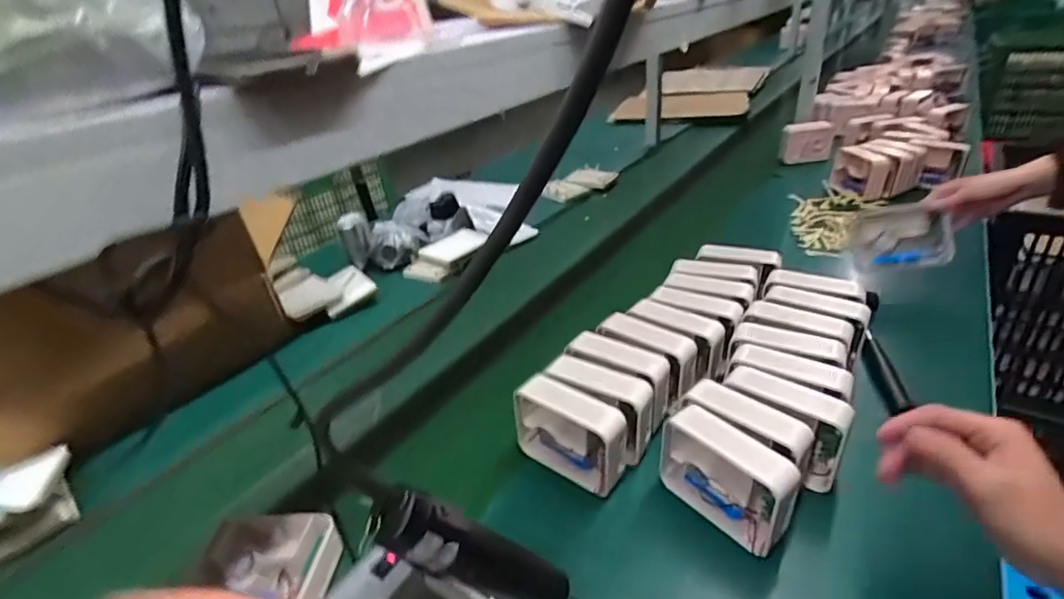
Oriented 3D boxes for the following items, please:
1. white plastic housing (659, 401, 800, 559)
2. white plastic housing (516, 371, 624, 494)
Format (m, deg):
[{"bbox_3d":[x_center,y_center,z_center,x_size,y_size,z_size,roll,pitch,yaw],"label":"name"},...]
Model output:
[{"bbox_3d":[0.191,0.178,0.525,0.045,0.104,0.133,-29,37,-34],"label":"white plastic housing"},{"bbox_3d":[0.042,0.152,0.591,0.136,0.105,0.051,13,35,30],"label":"white plastic housing"}]

